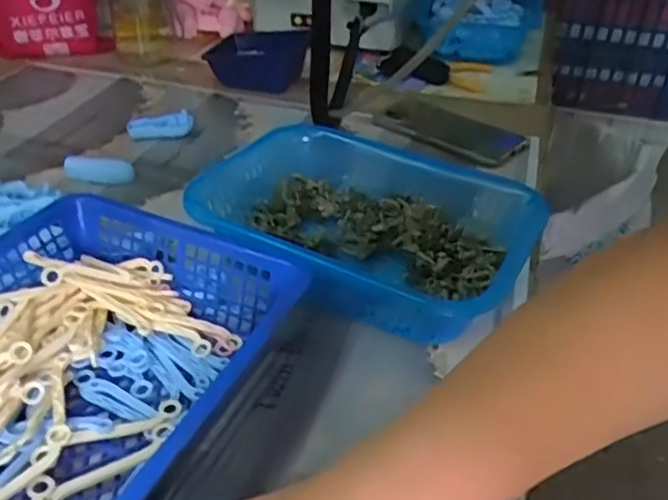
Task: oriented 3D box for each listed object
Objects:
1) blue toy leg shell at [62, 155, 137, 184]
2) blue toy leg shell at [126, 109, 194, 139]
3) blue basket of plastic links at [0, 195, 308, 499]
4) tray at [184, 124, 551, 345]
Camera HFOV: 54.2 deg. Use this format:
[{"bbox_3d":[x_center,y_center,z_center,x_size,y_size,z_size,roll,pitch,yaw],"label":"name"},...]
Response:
[{"bbox_3d":[-0.229,-0.077,0.634,0.068,0.018,0.025,7,37,3],"label":"blue toy leg shell"},{"bbox_3d":[-0.186,-0.132,0.705,0.069,0.023,0.021,-12,39,-21],"label":"blue toy leg shell"},{"bbox_3d":[-0.173,0.078,0.385,0.201,0.056,0.280,19,39,19],"label":"blue basket of plastic links"},{"bbox_3d":[0.016,-0.018,0.530,0.263,0.067,0.195,25,41,26],"label":"tray"}]

